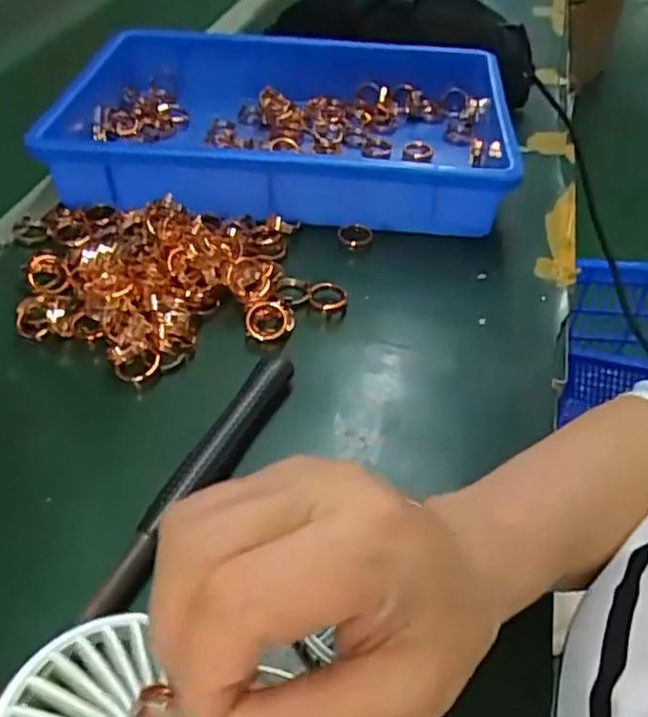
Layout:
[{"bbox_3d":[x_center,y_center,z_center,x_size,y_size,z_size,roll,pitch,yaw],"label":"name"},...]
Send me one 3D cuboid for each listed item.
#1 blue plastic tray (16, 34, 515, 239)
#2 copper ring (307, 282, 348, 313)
[{"bbox_3d":[-0.028,-0.208,0.596,0.360,0.075,0.257,3,45,1],"label":"blue plastic tray"},{"bbox_3d":[0.003,-0.042,0.464,0.027,0.007,0.026,7,52,-10],"label":"copper ring"}]

